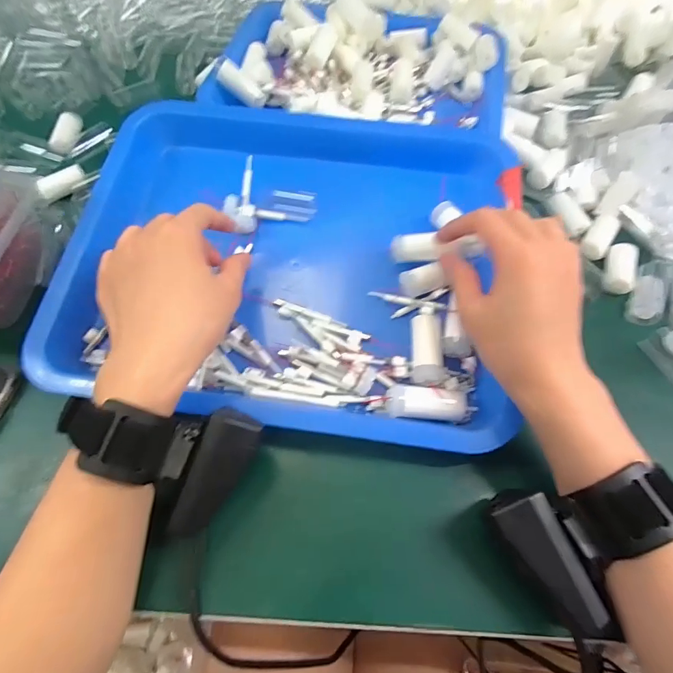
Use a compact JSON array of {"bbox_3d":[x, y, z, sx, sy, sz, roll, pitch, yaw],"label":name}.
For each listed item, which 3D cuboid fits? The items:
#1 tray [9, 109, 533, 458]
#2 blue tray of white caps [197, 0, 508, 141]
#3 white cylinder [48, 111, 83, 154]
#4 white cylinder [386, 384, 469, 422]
[{"bbox_3d":[-0.032,-0.082,0.332,0.319,0.042,0.294,8,61,4],"label":"tray"},{"bbox_3d":[0.024,-0.285,0.436,0.293,0.053,0.199,5,60,2],"label":"blue tray of white caps"},{"bbox_3d":[-0.276,-0.211,0.429,0.018,0.015,0.049,-1,60,-2],"label":"white cylinder"},{"bbox_3d":[0.059,0.045,0.278,0.051,0.017,0.019,4,60,1],"label":"white cylinder"}]

